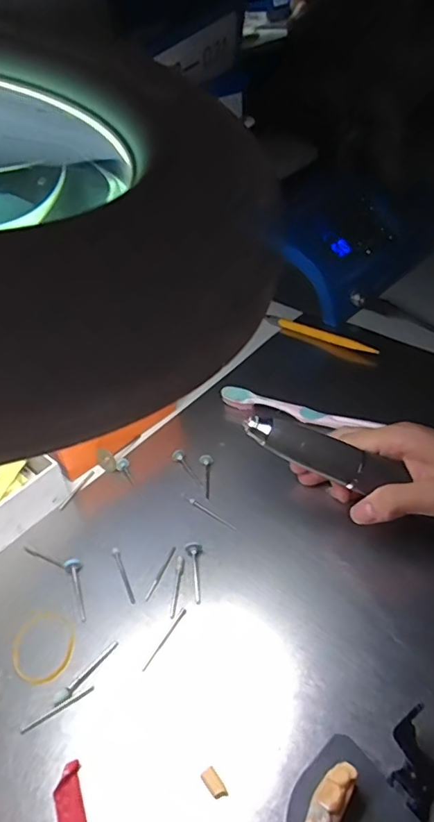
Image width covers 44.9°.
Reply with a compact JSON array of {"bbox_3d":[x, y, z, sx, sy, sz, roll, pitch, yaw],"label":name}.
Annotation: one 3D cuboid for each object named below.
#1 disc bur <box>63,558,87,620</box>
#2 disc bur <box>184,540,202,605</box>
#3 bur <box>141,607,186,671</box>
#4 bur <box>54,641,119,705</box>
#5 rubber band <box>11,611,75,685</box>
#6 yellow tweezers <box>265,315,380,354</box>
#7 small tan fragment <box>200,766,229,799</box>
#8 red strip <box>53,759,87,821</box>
[{"bbox_3d":[-0.094,0.118,0.354,0.011,0.009,0.045,-20,43,-14],"label":"disc bur"},{"bbox_3d":[-0.014,0.108,0.355,0.011,0.007,0.042,-10,41,-3],"label":"disc bur"},{"bbox_3d":[-0.033,0.141,0.326,0.004,0.004,0.043,21,49,29],"label":"bur"},{"bbox_3d":[-0.078,0.156,0.315,0.046,0.004,0.007,-36,49,-29],"label":"bur"},{"bbox_3d":[-0.109,0.146,0.329,0.042,0.004,0.041,-4,42,4],"label":"rubber band"},{"bbox_3d":[0.106,-0.080,0.552,0.130,0.015,0.012,26,51,32],"label":"yellow tweezers"},{"bbox_3d":[-0.002,0.188,0.266,0.008,0.004,0.015,-30,46,-24],"label":"small tan fragment"},{"bbox_3d":[-0.075,0.201,0.266,0.015,0.004,0.038,-17,42,-11],"label":"red strip"}]

